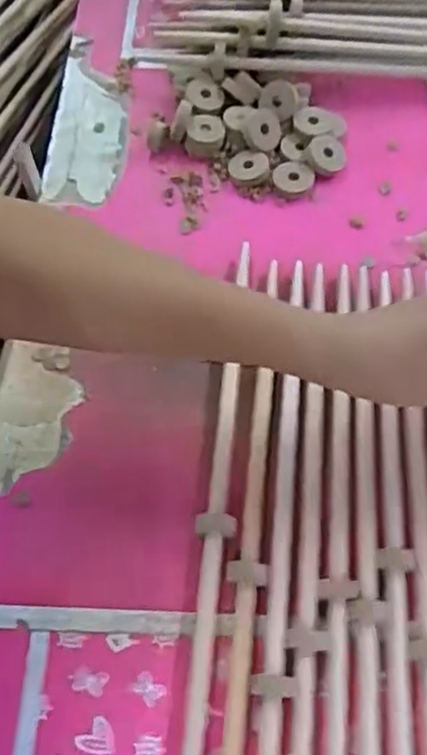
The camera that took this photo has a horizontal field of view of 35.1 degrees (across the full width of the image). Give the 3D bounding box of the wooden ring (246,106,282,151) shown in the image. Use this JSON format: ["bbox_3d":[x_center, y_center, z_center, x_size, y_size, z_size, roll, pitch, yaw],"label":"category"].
[{"bbox_3d":[0.045,-0.218,0.594,0.029,0.004,0.036,-7,92,1],"label":"wooden ring"}]

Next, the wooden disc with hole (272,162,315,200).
[{"bbox_3d":[0.070,-0.171,0.585,0.034,0.013,0.038,16,62,9],"label":"wooden disc with hole"}]

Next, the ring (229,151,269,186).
[{"bbox_3d":[0.031,-0.181,0.590,0.035,0.013,0.037,0,61,0],"label":"ring"}]

